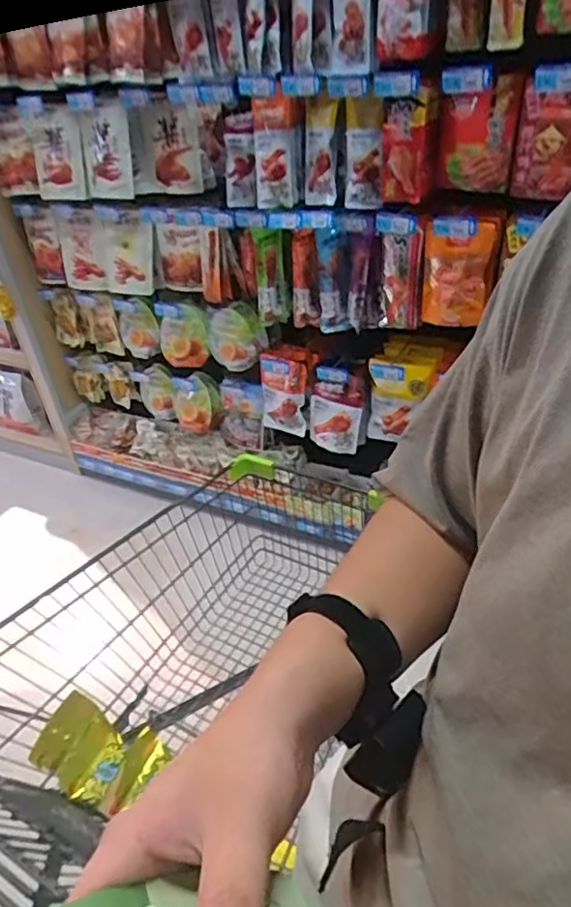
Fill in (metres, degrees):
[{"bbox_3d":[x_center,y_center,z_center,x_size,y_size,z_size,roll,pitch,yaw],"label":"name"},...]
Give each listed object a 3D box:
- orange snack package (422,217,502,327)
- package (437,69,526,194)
[{"bbox_3d":[0.429,-0.444,1.456,0.173,0.238,0.096,4,38,14],"label":"orange snack package"},{"bbox_3d":[0.431,-0.706,1.312,0.160,0.224,0.064,10,40,22],"label":"package"}]

